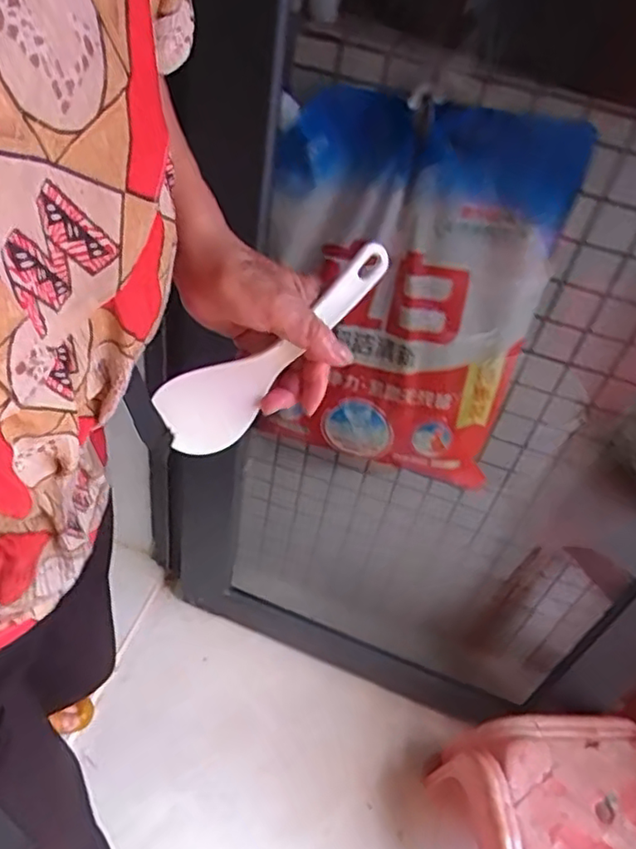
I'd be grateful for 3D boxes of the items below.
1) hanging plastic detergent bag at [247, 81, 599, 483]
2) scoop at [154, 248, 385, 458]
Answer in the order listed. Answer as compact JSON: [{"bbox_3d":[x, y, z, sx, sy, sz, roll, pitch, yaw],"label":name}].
[{"bbox_3d":[0.090,-0.137,0.736,0.305,0.433,0.060,14,25,9],"label":"hanging plastic detergent bag"},{"bbox_3d":[-0.030,-0.050,0.418,0.187,0.058,0.022,-38,26,14],"label":"scoop"}]

